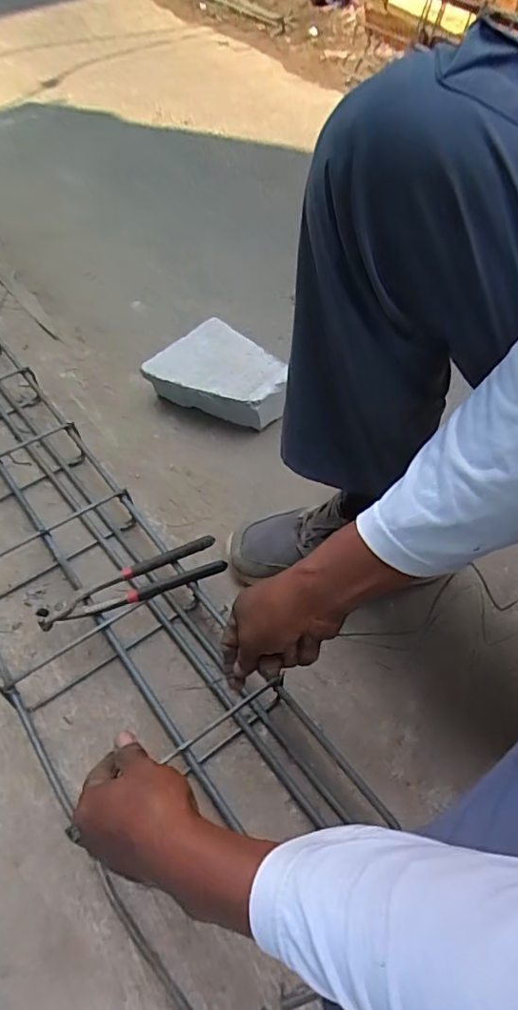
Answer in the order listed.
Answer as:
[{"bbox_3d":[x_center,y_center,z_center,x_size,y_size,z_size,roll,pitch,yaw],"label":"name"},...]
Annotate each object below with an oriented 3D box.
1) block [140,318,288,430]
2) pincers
[{"bbox_3d":[-0.050,-0.204,0.889,0.227,0.092,0.142,21,59,15],"label":"block"},{"bbox_3d":[-0.149,0.090,0.647,0.214,0.023,0.054,-18,57,-10],"label":"pincers"}]

